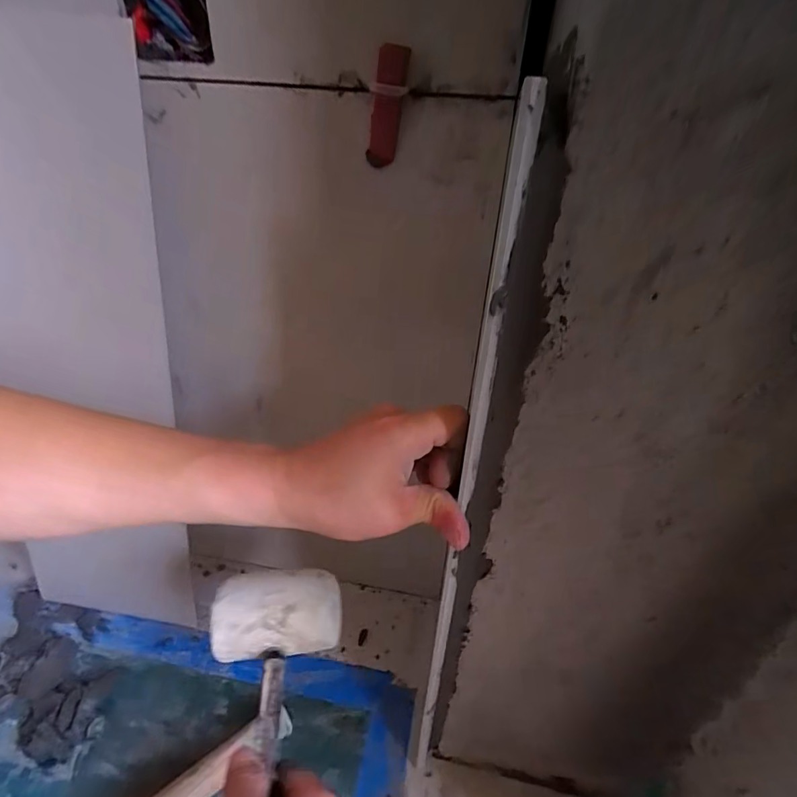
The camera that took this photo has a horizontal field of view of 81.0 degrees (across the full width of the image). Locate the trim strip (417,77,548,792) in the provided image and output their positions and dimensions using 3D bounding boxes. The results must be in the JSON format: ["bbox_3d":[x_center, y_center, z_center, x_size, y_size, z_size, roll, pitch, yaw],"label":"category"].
[{"bbox_3d":[0.035,0.111,0.312,0.012,0.534,0.011,-9,33,-20],"label":"trim strip"}]

